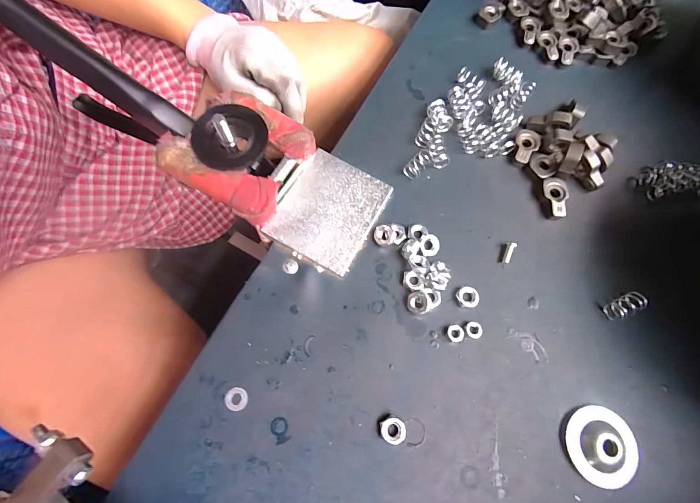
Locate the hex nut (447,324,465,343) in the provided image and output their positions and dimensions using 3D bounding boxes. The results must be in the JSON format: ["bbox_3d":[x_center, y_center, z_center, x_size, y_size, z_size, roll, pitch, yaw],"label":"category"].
[{"bbox_3d":[0.065,0.050,0.203,0.010,0.004,0.010,9,70,1],"label":"hex nut"}]

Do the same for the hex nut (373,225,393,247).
[{"bbox_3d":[0.022,-0.010,0.220,0.012,0.008,0.012,2,70,-2],"label":"hex nut"}]

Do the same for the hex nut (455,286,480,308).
[{"bbox_3d":[0.075,0.029,0.210,0.012,0.007,0.013,-23,73,-10],"label":"hex nut"}]

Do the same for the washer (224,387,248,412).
[{"bbox_3d":[-0.064,0.082,0.185,0.013,0.004,0.012,1,70,-2],"label":"washer"}]

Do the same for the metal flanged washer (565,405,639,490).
[{"bbox_3d":[0.139,0.107,0.182,0.036,0.006,0.039,17,70,4],"label":"metal flanged washer"}]

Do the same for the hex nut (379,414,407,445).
[{"bbox_3d":[0.024,0.098,0.183,0.014,0.005,0.013,21,70,5],"label":"hex nut"}]

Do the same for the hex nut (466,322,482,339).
[{"bbox_3d":[0.076,0.048,0.204,0.009,0.005,0.010,27,71,7],"label":"hex nut"}]

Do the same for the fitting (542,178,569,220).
[{"bbox_3d":[0.145,-0.037,0.234,0.016,0.008,0.028,2,70,-2],"label":"fitting"}]

